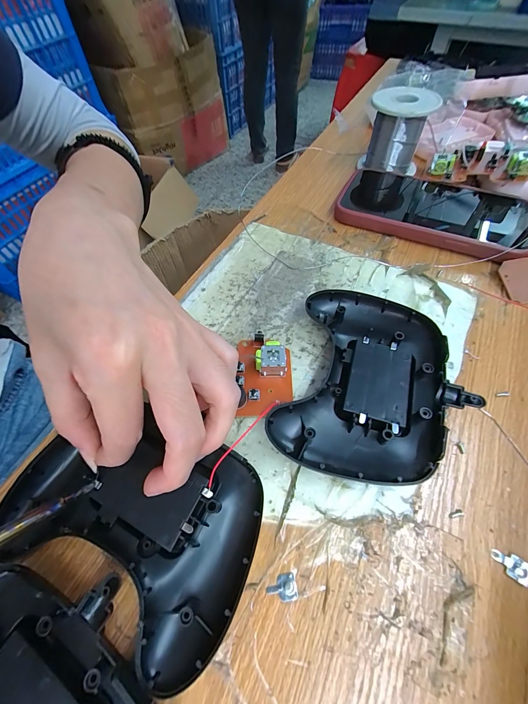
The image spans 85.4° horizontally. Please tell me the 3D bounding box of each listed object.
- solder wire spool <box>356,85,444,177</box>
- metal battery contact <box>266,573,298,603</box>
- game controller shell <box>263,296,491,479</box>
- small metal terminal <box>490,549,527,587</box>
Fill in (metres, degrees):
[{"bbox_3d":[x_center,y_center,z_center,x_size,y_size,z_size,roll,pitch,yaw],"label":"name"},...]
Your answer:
[{"bbox_3d":[0.136,-0.226,0.299,0.061,0.069,0.061,18,61,12],"label":"solder wire spool"},{"bbox_3d":[0.008,0.111,0.134,0.014,0.004,0.010,-6,59,-2],"label":"metal battery contact"},{"bbox_3d":[0.066,0.018,0.178,0.098,0.020,0.121,16,60,10],"label":"game controller shell"},{"bbox_3d":[0.118,0.101,0.136,0.017,0.004,0.010,29,64,17],"label":"small metal terminal"}]

